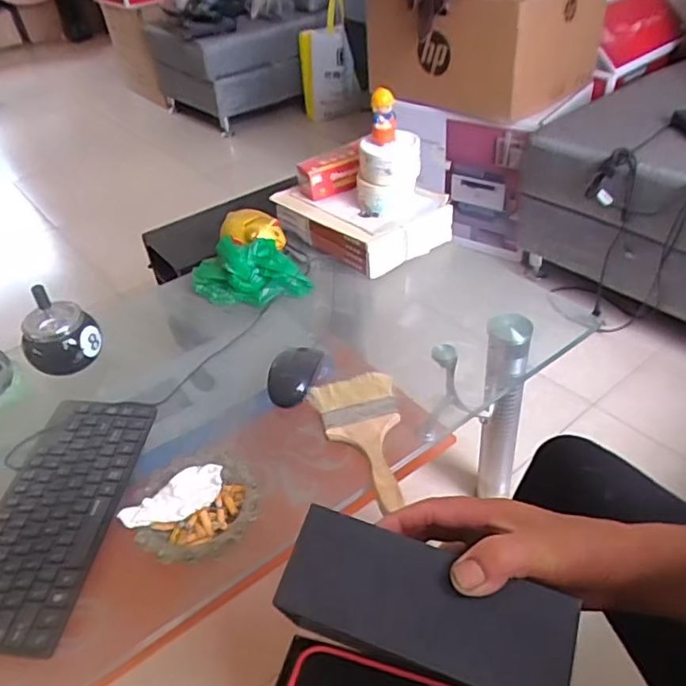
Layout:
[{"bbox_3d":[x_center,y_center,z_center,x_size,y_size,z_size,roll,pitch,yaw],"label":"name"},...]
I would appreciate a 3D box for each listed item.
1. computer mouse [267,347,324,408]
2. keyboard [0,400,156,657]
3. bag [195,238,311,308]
[{"bbox_3d":[-0.067,0.039,0.762,0.062,0.033,0.085,4,41,12],"label":"computer mouse"},{"bbox_3d":[-0.309,0.175,0.625,0.126,0.018,0.297,0,40,6],"label":"keyboard"},{"bbox_3d":[-0.149,-0.112,0.920,0.189,0.095,0.077,-2,40,4],"label":"bag"}]

